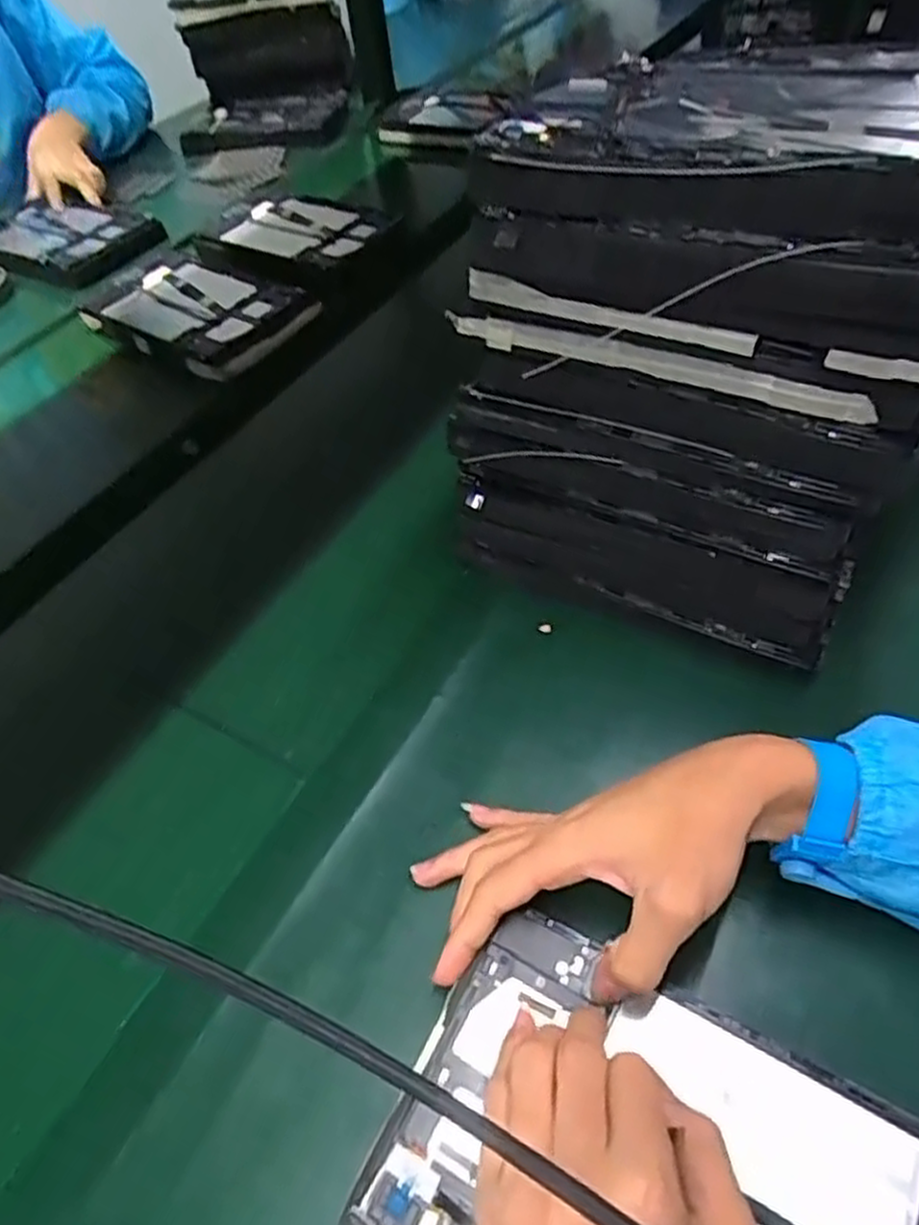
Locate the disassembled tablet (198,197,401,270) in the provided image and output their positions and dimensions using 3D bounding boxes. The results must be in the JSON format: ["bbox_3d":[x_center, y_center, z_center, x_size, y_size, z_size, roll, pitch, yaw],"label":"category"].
[{"bbox_3d":[-0.193,-0.481,0.921,0.203,0.014,0.159,27,58,25],"label":"disassembled tablet"}]

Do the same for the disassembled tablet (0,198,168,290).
[{"bbox_3d":[-0.507,-0.485,0.948,0.216,0.018,0.163,19,55,20],"label":"disassembled tablet"}]

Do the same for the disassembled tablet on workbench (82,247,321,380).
[{"bbox_3d":[-0.299,-0.342,0.838,0.258,0.028,0.160,28,59,25],"label":"disassembled tablet on workbench"}]

